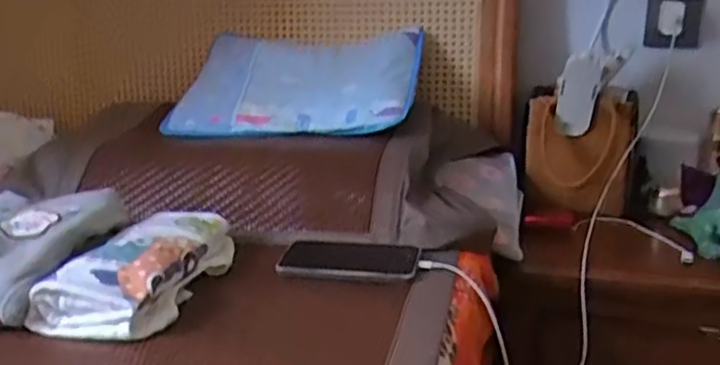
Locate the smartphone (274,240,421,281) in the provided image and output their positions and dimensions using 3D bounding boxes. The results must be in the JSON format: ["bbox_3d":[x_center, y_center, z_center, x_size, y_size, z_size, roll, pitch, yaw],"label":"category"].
[{"bbox_3d":[-0.012,0.089,0.815,0.160,0.018,0.084,2,16,8],"label":"smartphone"}]

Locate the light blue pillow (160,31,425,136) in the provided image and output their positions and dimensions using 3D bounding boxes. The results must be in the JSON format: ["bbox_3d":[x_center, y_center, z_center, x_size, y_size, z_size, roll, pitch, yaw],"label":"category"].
[{"bbox_3d":[-0.103,-0.172,1.141,0.392,0.040,0.267,2,45,13],"label":"light blue pillow"}]

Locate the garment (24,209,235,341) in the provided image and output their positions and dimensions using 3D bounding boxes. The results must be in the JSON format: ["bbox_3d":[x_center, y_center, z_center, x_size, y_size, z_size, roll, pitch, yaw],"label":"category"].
[{"bbox_3d":[-0.233,0.093,0.763,0.119,0.060,0.246,6,17,20],"label":"garment"}]

